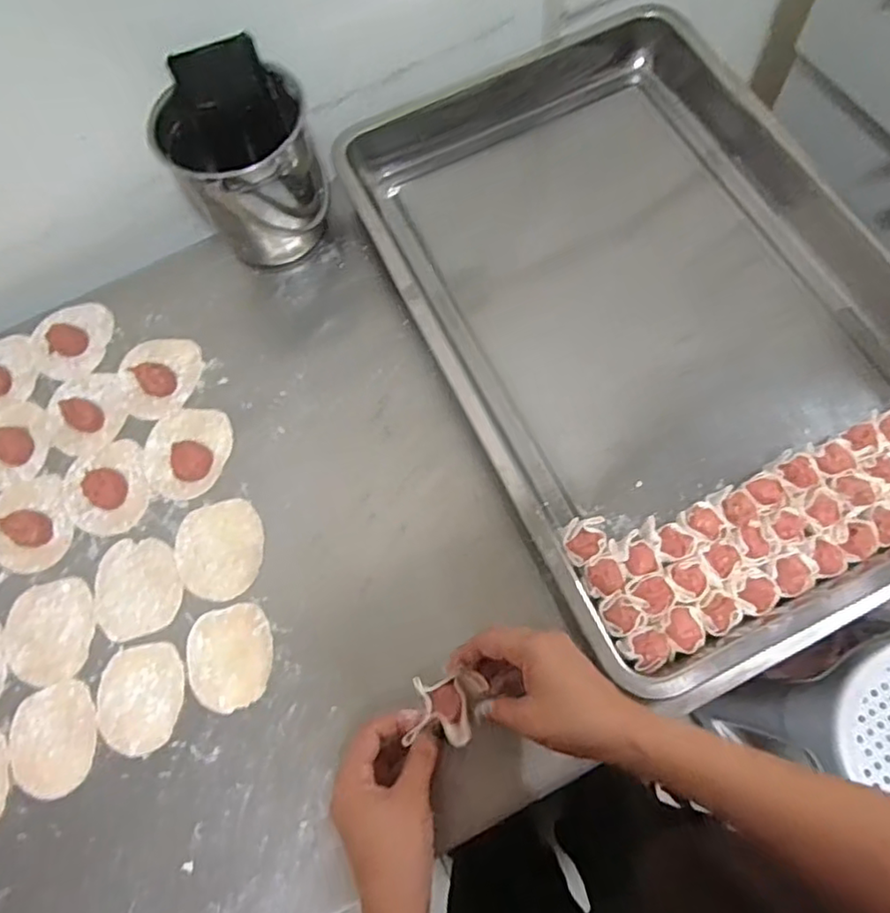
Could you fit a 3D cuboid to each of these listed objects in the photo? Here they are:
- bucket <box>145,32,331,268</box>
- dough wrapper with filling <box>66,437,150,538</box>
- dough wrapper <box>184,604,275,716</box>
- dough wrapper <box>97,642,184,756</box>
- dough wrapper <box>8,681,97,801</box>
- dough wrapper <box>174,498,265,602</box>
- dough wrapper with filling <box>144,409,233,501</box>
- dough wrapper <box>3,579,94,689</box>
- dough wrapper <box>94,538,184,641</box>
[{"bbox_3d":[-0.179,-0.269,0.583,0.134,0.147,0.127,-2,69,5],"label":"bucket"},{"bbox_3d":[-0.301,0.026,0.556,0.071,0.017,0.085,-21,69,-3],"label":"dough wrapper with filling"},{"bbox_3d":[-0.171,0.160,0.499,0.066,0.004,0.077,-13,69,1],"label":"dough wrapper"},{"bbox_3d":[-0.242,0.190,0.496,0.067,0.004,0.079,-6,69,3],"label":"dough wrapper"},{"bbox_3d":[-0.307,0.223,0.492,0.068,0.004,0.081,-17,69,-1],"label":"dough wrapper"},{"bbox_3d":[-0.192,0.079,0.535,0.074,0.007,0.085,-15,69,0],"label":"dough wrapper"},{"bbox_3d":[-0.232,-0.006,0.563,0.078,0.016,0.084,-2,69,5],"label":"dough wrapper with filling"},{"bbox_3d":[-0.329,0.145,0.522,0.074,0.004,0.082,-19,69,-2],"label":"dough wrapper"},{"bbox_3d":[-0.260,0.109,0.530,0.072,0.004,0.082,-23,69,-3],"label":"dough wrapper"}]

